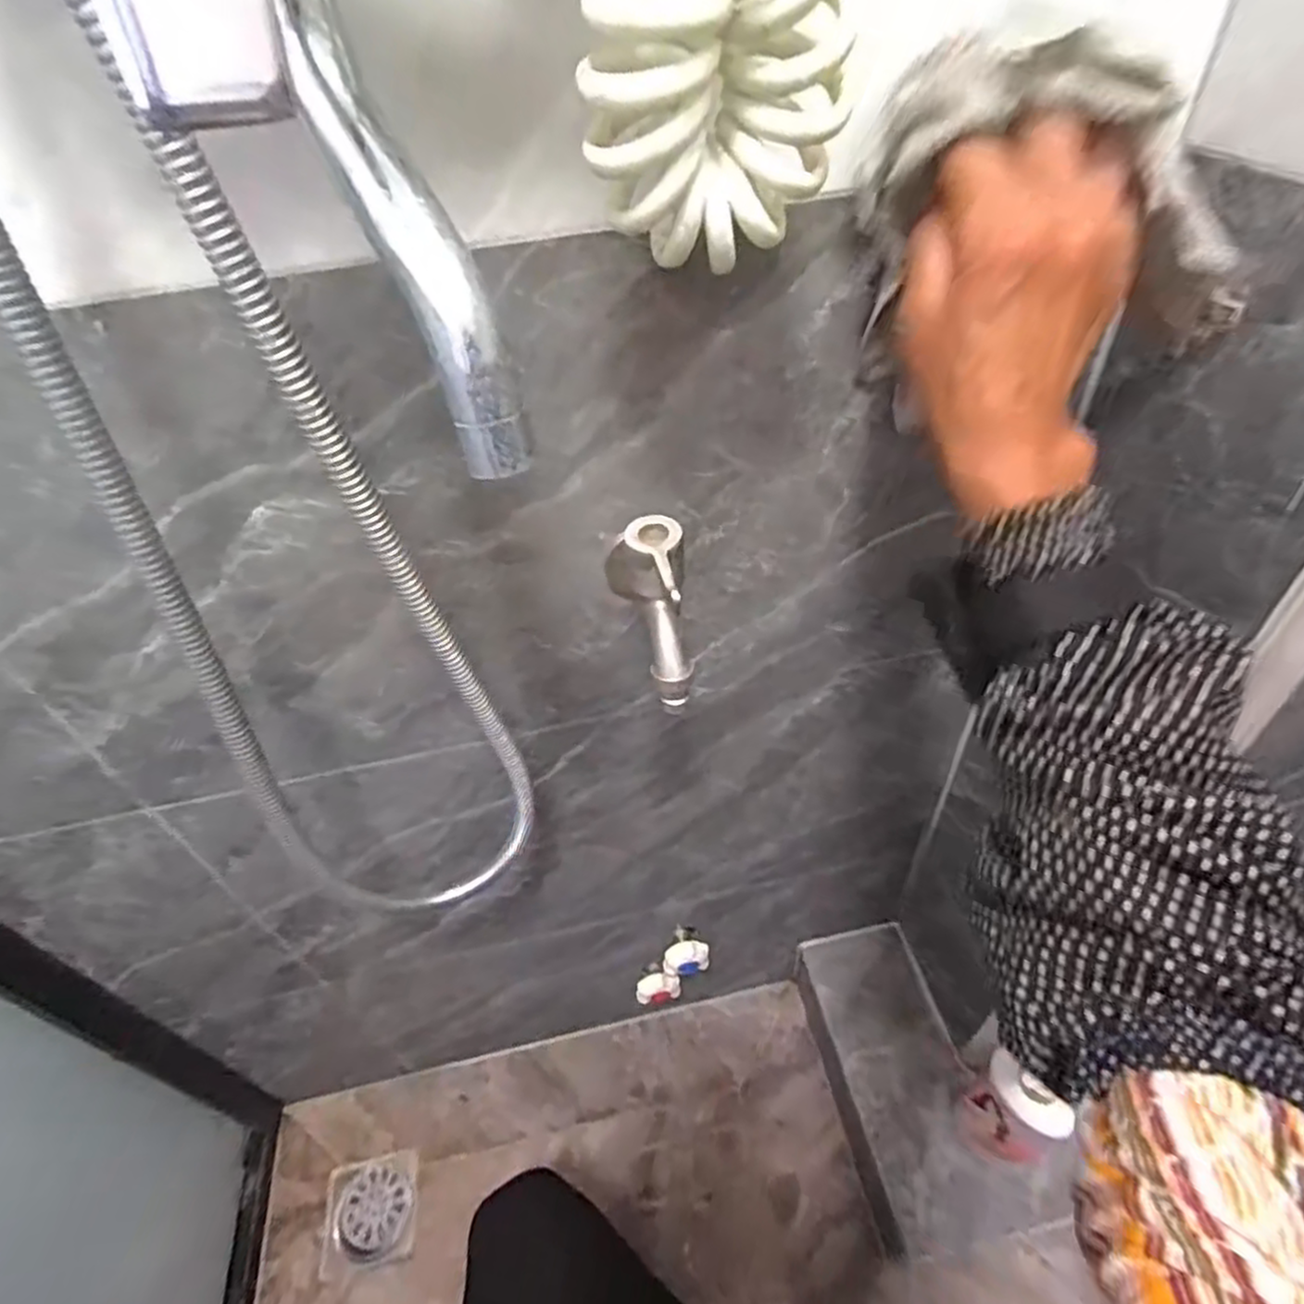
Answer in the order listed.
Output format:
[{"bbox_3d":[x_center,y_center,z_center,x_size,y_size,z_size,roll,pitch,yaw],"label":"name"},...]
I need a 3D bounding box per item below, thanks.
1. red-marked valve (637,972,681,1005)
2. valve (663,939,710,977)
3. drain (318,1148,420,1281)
[{"bbox_3d":[0.007,0.364,0.794,0.048,0.041,0.025,-11,46,-5],"label":"red-marked valve"},{"bbox_3d":[0.034,0.315,0.747,0.046,0.039,0.026,-10,46,-5],"label":"valve"},{"bbox_3d":[-0.304,0.606,0.788,0.098,0.009,0.094,-10,46,-5],"label":"drain"}]

